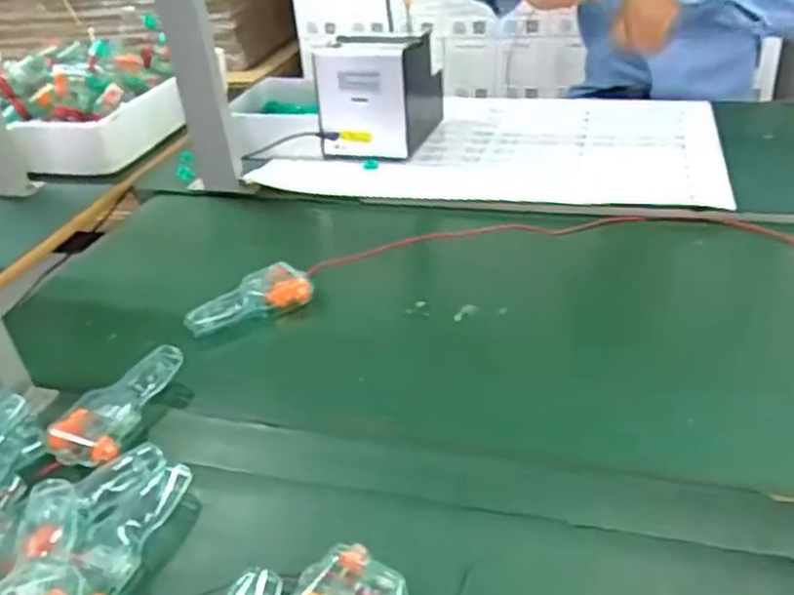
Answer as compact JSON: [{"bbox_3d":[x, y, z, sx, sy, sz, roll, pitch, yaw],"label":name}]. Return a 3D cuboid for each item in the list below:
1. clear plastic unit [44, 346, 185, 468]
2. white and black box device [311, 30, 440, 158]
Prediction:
[{"bbox_3d":[-0.223,0.082,0.588,0.055,0.021,0.120,5,34,16],"label":"clear plastic unit"},{"bbox_3d":[-0.018,-0.286,1.034,0.119,0.151,0.176,8,35,20],"label":"white and black box device"}]

